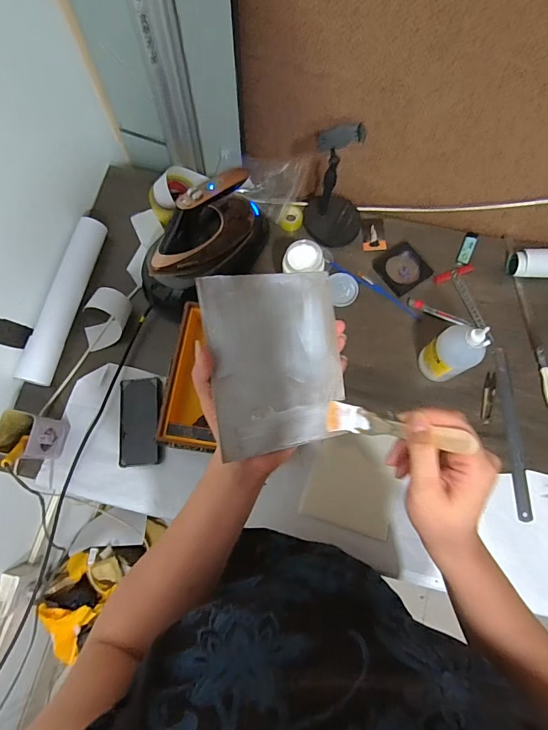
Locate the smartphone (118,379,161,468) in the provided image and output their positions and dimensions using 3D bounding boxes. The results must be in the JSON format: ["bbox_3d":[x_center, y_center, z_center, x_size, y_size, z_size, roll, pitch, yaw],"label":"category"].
[{"bbox_3d":[-0.258,0.107,0.764,0.071,0.015,0.169,-5,75,-1],"label":"smartphone"}]

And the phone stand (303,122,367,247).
[{"bbox_3d":[0.128,-0.353,0.768,0.123,0.251,0.129,9,76,3],"label":"phone stand"}]

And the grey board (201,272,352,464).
[{"bbox_3d":[0.005,-0.004,0.375,0.131,0.005,0.162,-9,93,-23],"label":"grey board"}]

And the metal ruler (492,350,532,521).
[{"bbox_3d":[0.457,0.124,0.758,0.031,0.009,0.324,1,75,1],"label":"metal ruler"}]

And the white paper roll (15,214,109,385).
[{"bbox_3d":[-0.429,-0.134,0.811,0.057,0.051,0.357,14,76,4],"label":"white paper roll"}]

